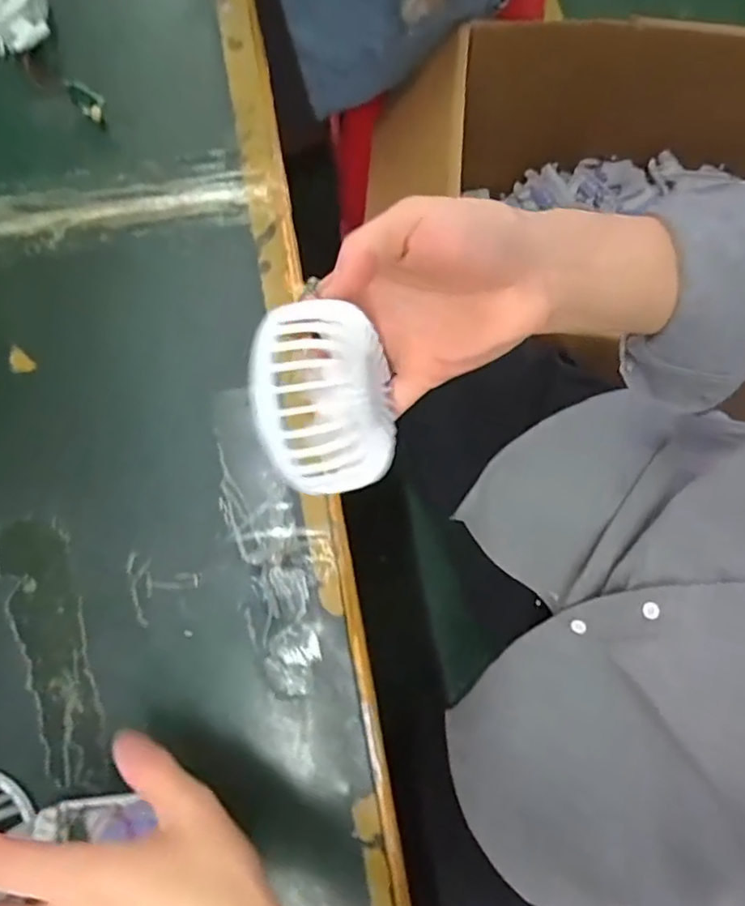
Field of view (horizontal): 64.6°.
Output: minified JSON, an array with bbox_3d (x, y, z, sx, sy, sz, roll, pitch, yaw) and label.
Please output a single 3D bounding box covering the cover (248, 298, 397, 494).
[{"bbox_3d":[-0.019,-0.025,0.266,0.076,0.026,0.082,1,88,-36],"label":"cover"}]

